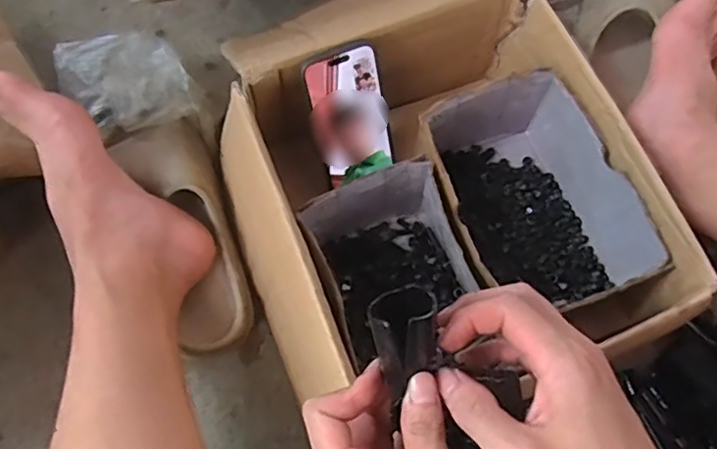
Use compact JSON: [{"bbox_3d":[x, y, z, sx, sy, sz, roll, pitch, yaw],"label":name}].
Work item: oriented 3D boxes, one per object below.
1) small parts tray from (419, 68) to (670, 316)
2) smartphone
[{"bbox_3d":[0.150,-0.018,0.557,0.148,0.104,0.213,-19,71,-10],"label":"small parts tray"},{"bbox_3d":[-0.006,-0.098,0.558,0.070,0.129,0.014,-27,42,-13],"label":"smartphone"}]

